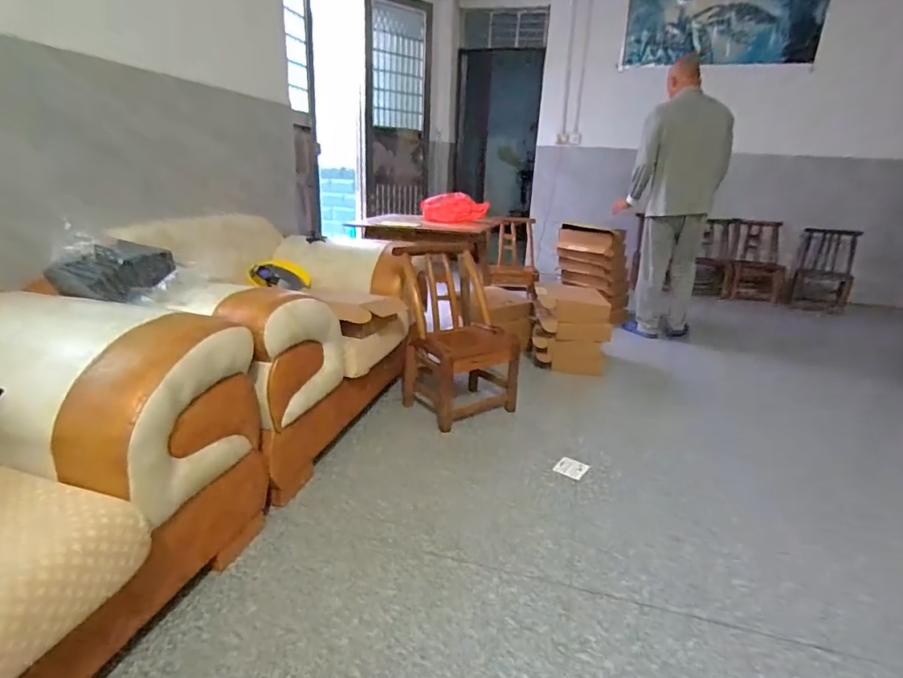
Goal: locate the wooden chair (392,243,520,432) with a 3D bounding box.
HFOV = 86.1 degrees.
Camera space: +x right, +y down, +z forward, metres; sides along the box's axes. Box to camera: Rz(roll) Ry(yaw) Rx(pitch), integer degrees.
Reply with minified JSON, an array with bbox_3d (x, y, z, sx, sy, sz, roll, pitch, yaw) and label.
[{"bbox_3d":[0.022,-0.027,1.866,0.390,0.600,0.401,-12,24,-34],"label":"wooden chair"}]

